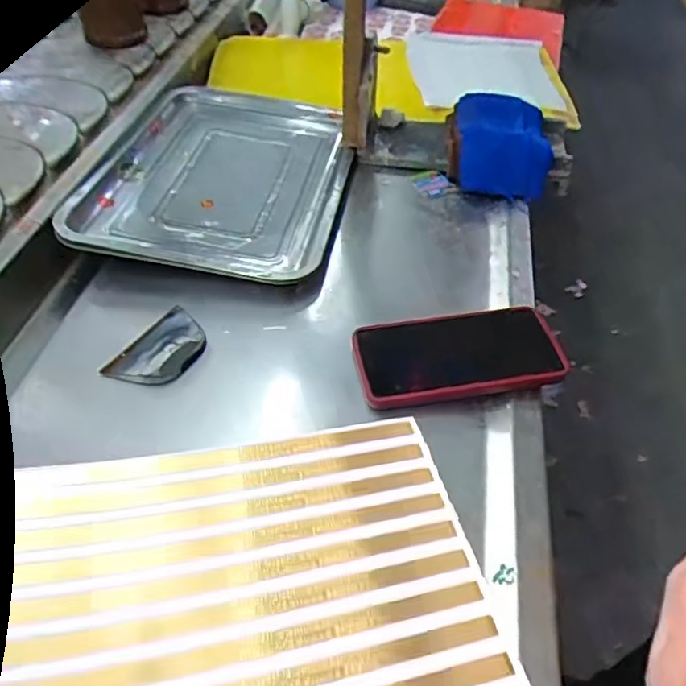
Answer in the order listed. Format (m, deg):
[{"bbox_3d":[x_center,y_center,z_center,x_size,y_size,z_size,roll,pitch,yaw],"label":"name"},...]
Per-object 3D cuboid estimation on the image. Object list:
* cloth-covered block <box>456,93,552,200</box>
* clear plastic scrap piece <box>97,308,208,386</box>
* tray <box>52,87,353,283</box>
[{"bbox_3d":[0.186,-0.232,0.687,0.112,0.058,0.156,8,48,1],"label":"cloth-covered block"},{"bbox_3d":[-0.152,0.003,0.491,0.061,0.016,0.085,24,51,15],"label":"clear plastic scrap piece"},{"bbox_3d":[-0.132,-0.190,0.647,0.262,0.028,0.333,10,49,3],"label":"tray"}]

